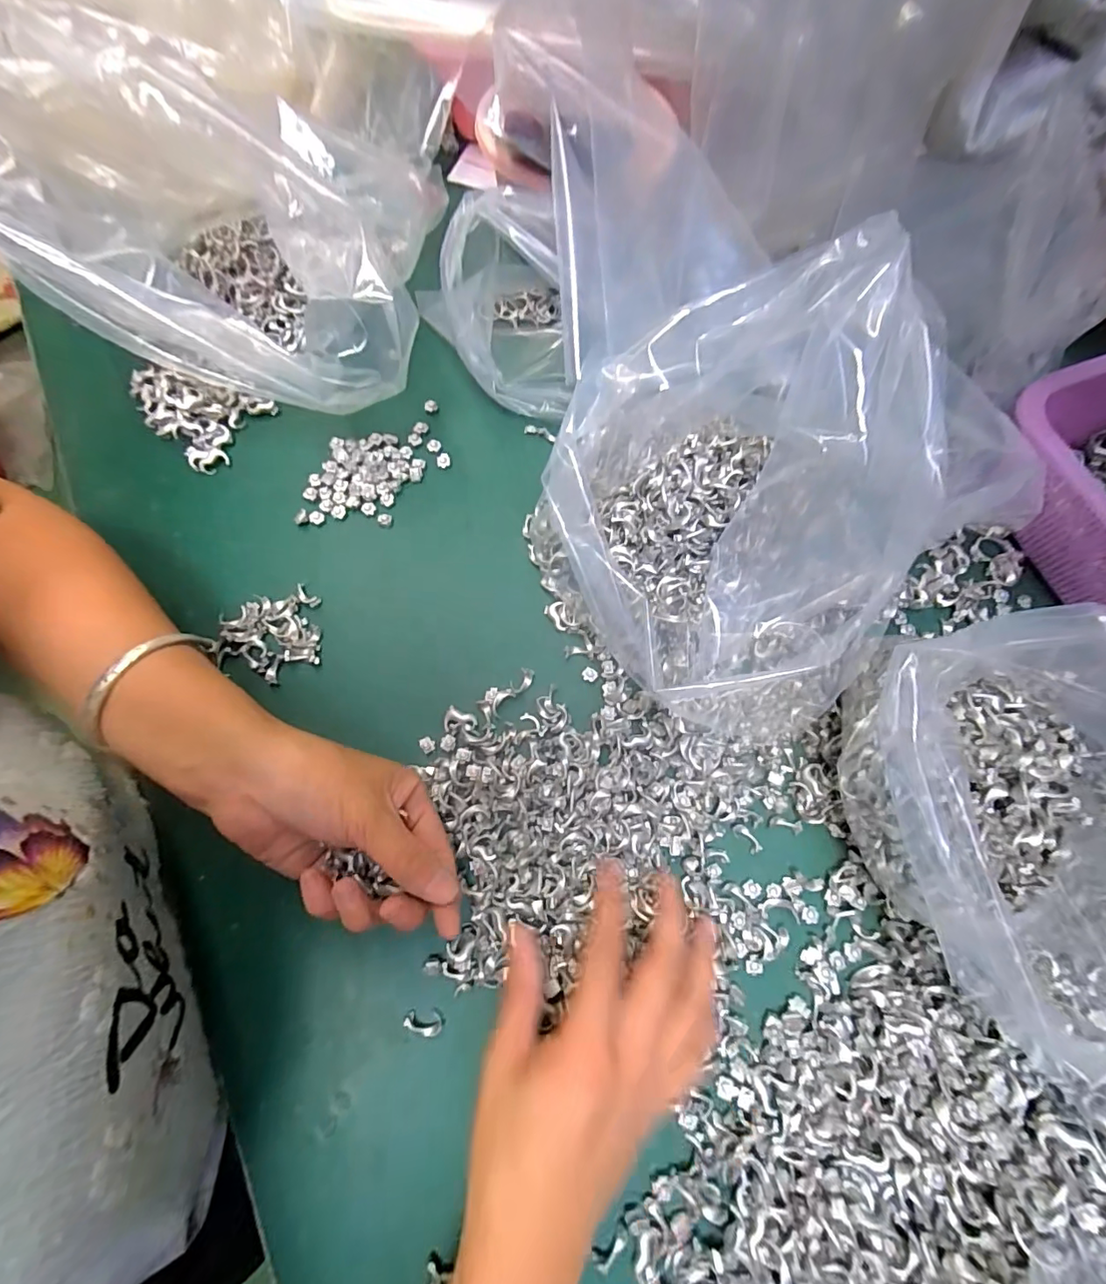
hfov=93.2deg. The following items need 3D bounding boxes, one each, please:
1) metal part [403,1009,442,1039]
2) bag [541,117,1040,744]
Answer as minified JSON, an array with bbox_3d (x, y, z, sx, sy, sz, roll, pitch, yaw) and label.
[{"bbox_3d":[-0.066,0.195,0.266,0.019,0.005,0.011,4,70,-1],"label":"metal part"},{"bbox_3d":[0.115,-0.068,0.278,0.193,0.173,0.196,-20,72,-9],"label":"bag"}]

